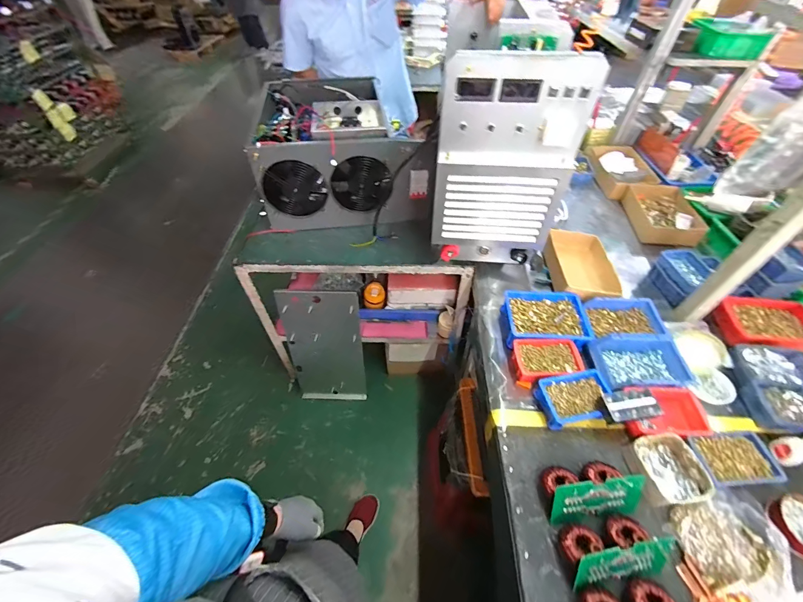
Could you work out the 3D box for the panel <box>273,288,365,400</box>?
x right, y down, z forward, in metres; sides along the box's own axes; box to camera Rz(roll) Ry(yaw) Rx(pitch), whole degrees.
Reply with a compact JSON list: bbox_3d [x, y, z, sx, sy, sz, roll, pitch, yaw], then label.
[{"bbox_3d":[-0.312,0.204,1.395,0.295,0.563,0.033,0,35,0],"label":"panel"}]

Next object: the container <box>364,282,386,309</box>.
[{"bbox_3d":[-0.110,-0.017,1.397,0.089,0.087,0.083,-1,50,1],"label":"container"}]

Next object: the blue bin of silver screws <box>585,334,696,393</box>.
[{"bbox_3d":[0.550,0.152,0.802,0.195,0.060,0.139,-3,50,-1],"label":"blue bin of silver screws"}]

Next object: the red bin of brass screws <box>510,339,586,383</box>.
[{"bbox_3d":[0.354,0.147,0.826,0.150,0.044,0.099,-4,50,-2],"label":"red bin of brass screws"}]

